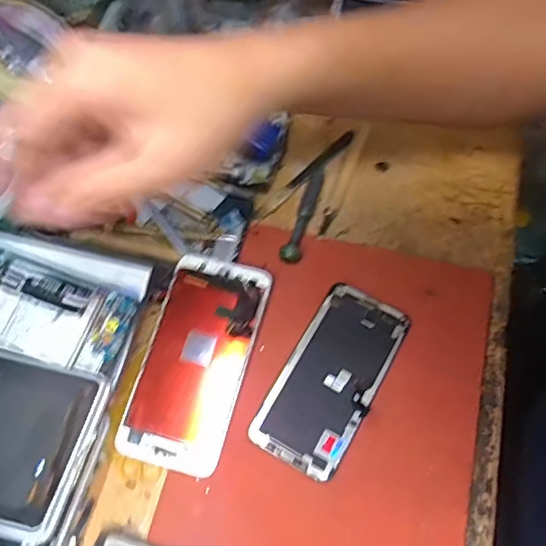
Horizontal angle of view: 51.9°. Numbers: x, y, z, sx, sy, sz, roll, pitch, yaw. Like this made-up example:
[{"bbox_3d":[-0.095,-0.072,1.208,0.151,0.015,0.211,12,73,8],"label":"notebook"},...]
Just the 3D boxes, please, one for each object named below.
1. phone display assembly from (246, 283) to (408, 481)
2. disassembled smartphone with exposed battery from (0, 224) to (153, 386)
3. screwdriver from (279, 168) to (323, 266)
[{"bbox_3d":[0.044,0.076,0.419,0.068,0.007,0.141,28,67,13],"label":"phone display assembly"},{"bbox_3d":[-0.177,0.012,0.403,0.162,0.016,0.090,16,67,2],"label":"disassembled smartphone with exposed battery"},{"bbox_3d":[0.028,-0.050,0.476,0.016,0.012,0.096,18,66,8],"label":"screwdriver"}]

